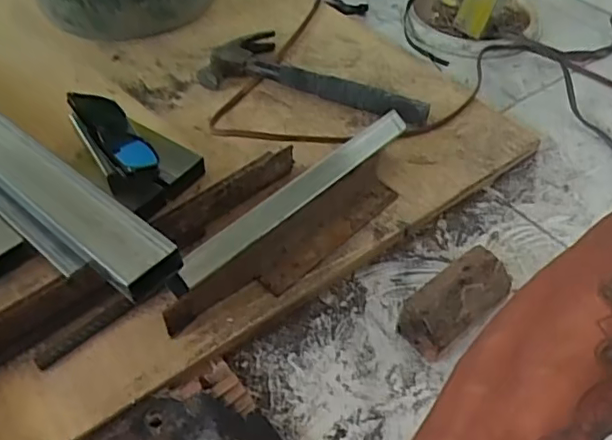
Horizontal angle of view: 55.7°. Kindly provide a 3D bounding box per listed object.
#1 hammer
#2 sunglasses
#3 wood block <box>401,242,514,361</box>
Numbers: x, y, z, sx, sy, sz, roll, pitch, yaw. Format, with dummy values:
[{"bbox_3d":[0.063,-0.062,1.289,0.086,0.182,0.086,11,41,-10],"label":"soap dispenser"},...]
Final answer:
[{"bbox_3d":[0.019,-0.178,0.728,0.284,0.028,0.123,18,50,13],"label":"hammer"},{"bbox_3d":[-0.193,-0.085,0.589,0.042,0.039,0.134,-28,55,-24],"label":"sunglasses"},{"bbox_3d":[0.136,0.074,0.517,0.105,0.046,0.046,-30,56,-26],"label":"wood block"}]

